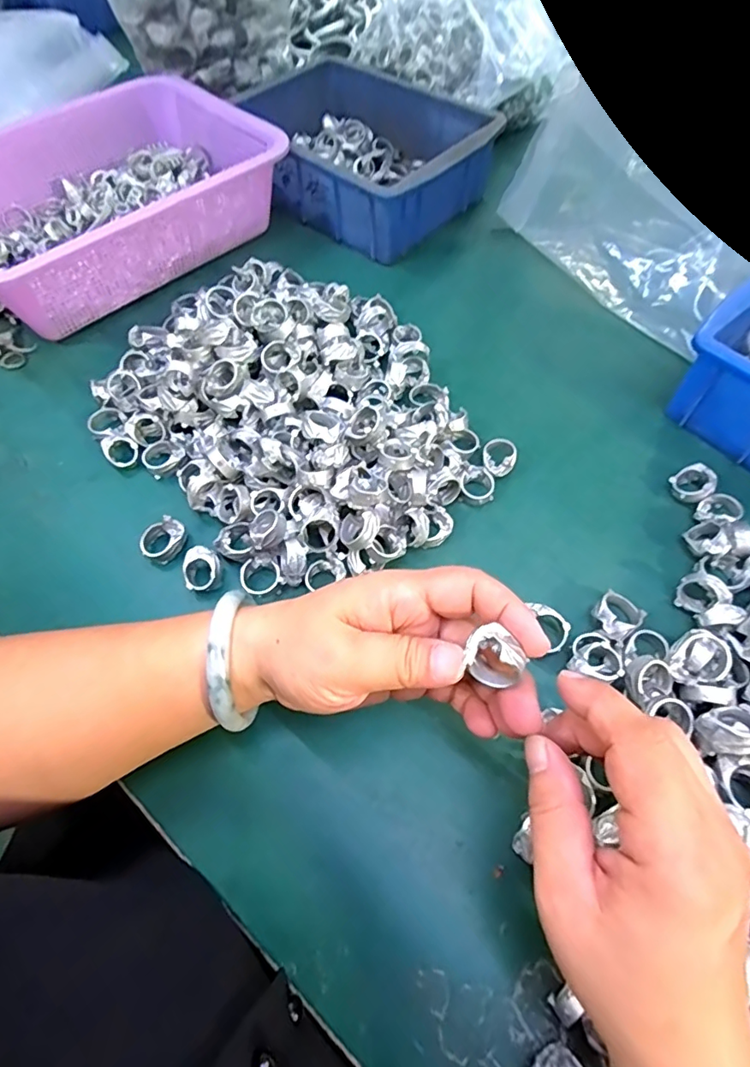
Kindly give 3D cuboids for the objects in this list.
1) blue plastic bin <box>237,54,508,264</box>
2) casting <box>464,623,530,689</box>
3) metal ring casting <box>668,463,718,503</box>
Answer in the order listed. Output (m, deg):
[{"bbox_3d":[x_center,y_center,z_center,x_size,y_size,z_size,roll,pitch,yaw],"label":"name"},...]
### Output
[{"bbox_3d":[-0.020,-0.394,0.538,0.253,0.067,0.180,39,68,20],"label":"blue plastic bin"},{"bbox_3d":[0.049,0.052,0.215,0.025,0.026,0.014,12,59,8],"label":"casting"},{"bbox_3d":[0.217,-0.034,0.356,0.028,0.010,0.028,-28,48,18],"label":"metal ring casting"}]

